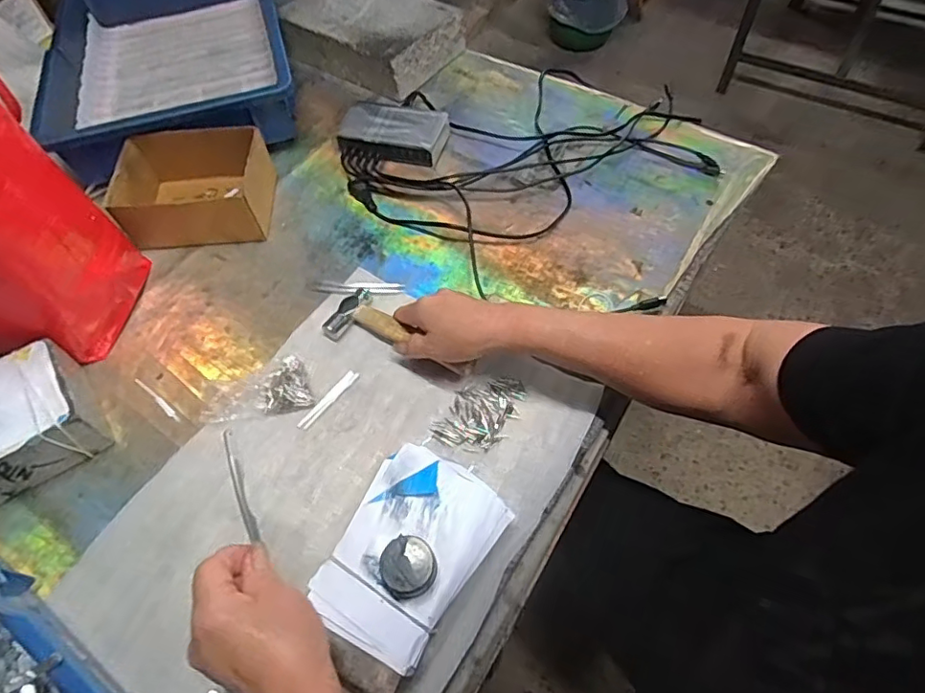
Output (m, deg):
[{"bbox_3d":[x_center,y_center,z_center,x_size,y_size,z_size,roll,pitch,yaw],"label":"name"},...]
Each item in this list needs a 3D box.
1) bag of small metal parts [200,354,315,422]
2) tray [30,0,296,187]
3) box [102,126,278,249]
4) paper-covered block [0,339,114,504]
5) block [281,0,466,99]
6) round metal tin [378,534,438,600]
[{"bbox_3d":[-0.194,0.039,0.526,0.093,0.029,0.056,-20,59,-9],"label":"bag of small metal parts"},{"bbox_3d":[-0.399,-0.406,0.775,0.296,0.075,0.425,-16,59,-7],"label":"tray"},{"bbox_3d":[-0.305,-0.182,0.644,0.160,0.071,0.118,-8,58,-2],"label":"box"},{"bbox_3d":[-0.413,0.076,0.499,0.149,0.066,0.108,-34,62,-17],"label":"paper-covered block"},{"bbox_3d":[-0.137,-0.454,0.809,0.240,0.060,0.146,29,64,19],"label":"block"},{"bbox_3d":[-0.039,0.159,0.404,0.039,0.021,0.038,-1,58,2],"label":"round metal tin"}]

